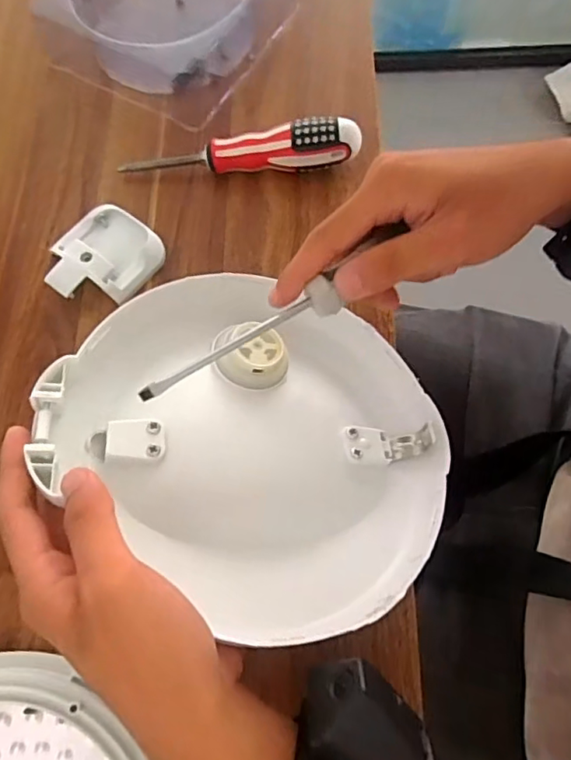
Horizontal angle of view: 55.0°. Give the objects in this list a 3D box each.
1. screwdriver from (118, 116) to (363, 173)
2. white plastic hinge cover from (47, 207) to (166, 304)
[{"bbox_3d":[-0.033,-0.168,0.415,0.175,0.038,0.029,-4,69,1],"label":"screwdriver"},{"bbox_3d":[-0.132,-0.089,0.402,0.071,0.022,0.077,32,74,13],"label":"white plastic hinge cover"}]

